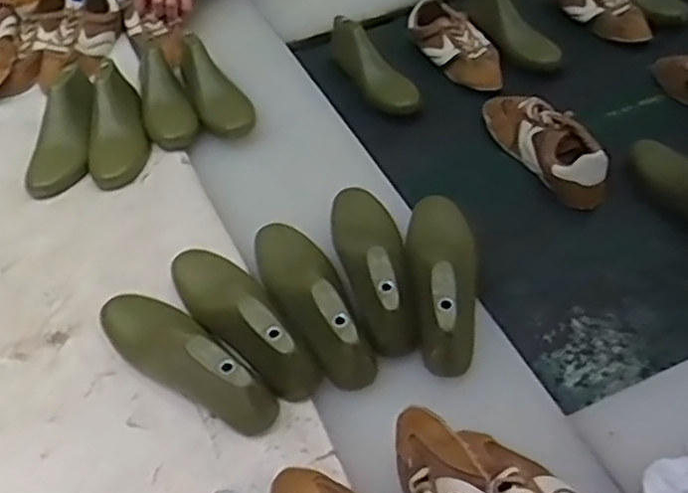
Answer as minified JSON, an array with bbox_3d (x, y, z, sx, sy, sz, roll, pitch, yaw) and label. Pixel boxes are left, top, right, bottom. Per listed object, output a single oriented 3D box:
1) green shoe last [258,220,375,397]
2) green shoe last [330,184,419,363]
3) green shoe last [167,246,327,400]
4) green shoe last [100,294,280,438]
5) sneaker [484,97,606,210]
[{"bbox_3d":[-0.037,0.047,0.804,0.082,0.088,0.245,-21,49,-12],"label":"green shoe last"},{"bbox_3d":[0.036,0.017,0.845,0.081,0.101,0.233,-9,34,-4],"label":"green shoe last"},{"bbox_3d":[-0.117,0.062,0.788,0.079,0.075,0.246,-32,52,-20],"label":"green shoe last"},{"bbox_3d":[-0.169,0.109,0.761,0.234,0.088,0.078,30,58,29],"label":"green shoe last"},{"bbox_3d":[0.297,-0.157,1.046,0.080,0.071,0.240,-25,50,-15],"label":"sneaker"}]

